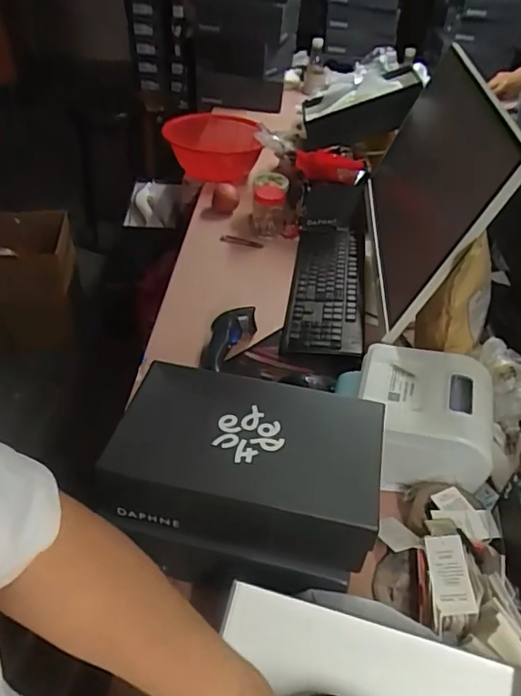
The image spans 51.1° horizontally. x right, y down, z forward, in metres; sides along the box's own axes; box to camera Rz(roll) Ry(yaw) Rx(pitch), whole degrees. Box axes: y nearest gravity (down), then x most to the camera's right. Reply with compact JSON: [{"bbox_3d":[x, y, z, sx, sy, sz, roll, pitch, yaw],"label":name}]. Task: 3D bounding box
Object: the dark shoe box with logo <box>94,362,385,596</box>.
[{"bbox_3d":[-0.016,0.146,0.651,0.293,0.124,0.197,10,42,8],"label":"dark shoe box with logo"}]

